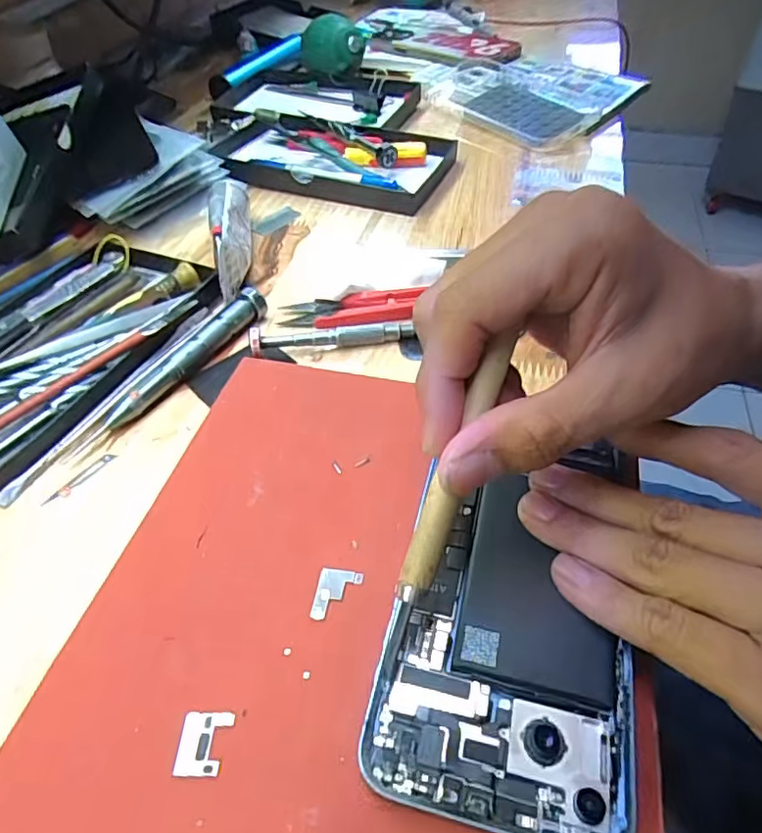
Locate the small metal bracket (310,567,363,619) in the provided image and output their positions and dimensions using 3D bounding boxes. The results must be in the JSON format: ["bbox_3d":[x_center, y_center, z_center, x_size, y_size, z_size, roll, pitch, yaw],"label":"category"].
[{"bbox_3d":[-0.016,0.063,0.201,0.015,0.004,0.019,7,48,9],"label":"small metal bracket"}]

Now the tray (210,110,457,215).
[{"bbox_3d":[-0.041,-0.207,0.444,0.185,0.025,0.100,15,50,16],"label":"tray"}]

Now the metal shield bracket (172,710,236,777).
[{"bbox_3d":[-0.054,0.099,0.169,0.015,0.004,0.017,0,48,3],"label":"metal shield bracket"}]

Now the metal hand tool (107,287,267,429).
[{"bbox_3d":[-0.101,-0.033,0.292,0.012,0.017,0.104,26,54,24],"label":"metal hand tool"}]

